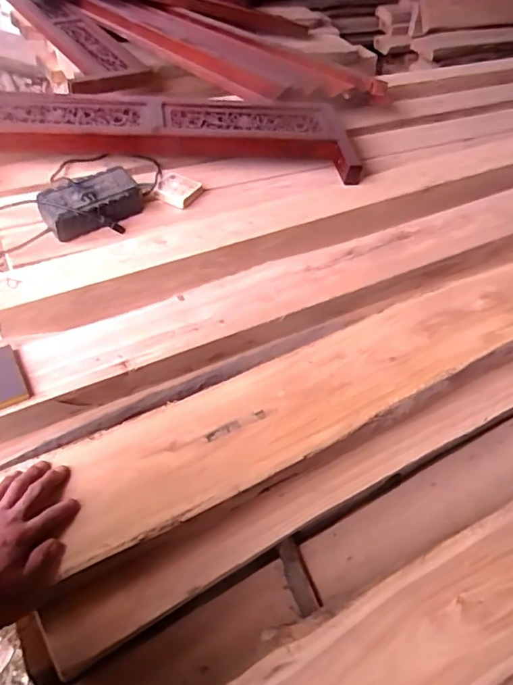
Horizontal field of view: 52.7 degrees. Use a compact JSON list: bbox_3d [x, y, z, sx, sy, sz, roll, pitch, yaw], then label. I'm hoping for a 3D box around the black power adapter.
[{"bbox_3d":[-0.361,-0.303,1.157,0.214,0.084,0.118,-30,59,-30],"label":"black power adapter"}]

